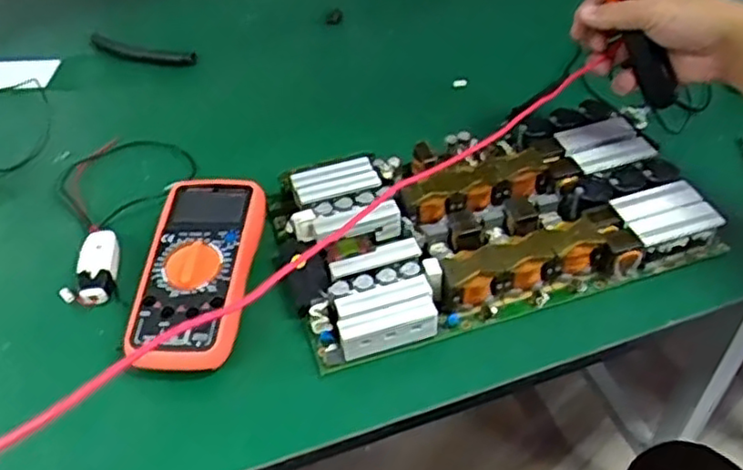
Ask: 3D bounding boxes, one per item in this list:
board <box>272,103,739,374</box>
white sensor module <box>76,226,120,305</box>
[{"bbox_3d":[0.097,-0.019,0.588,0.345,0.046,0.199,-13,47,-10],"label":"board"},{"bbox_3d":[-0.228,0.020,0.585,0.031,0.019,0.082,-9,46,-6],"label":"white sensor module"}]

